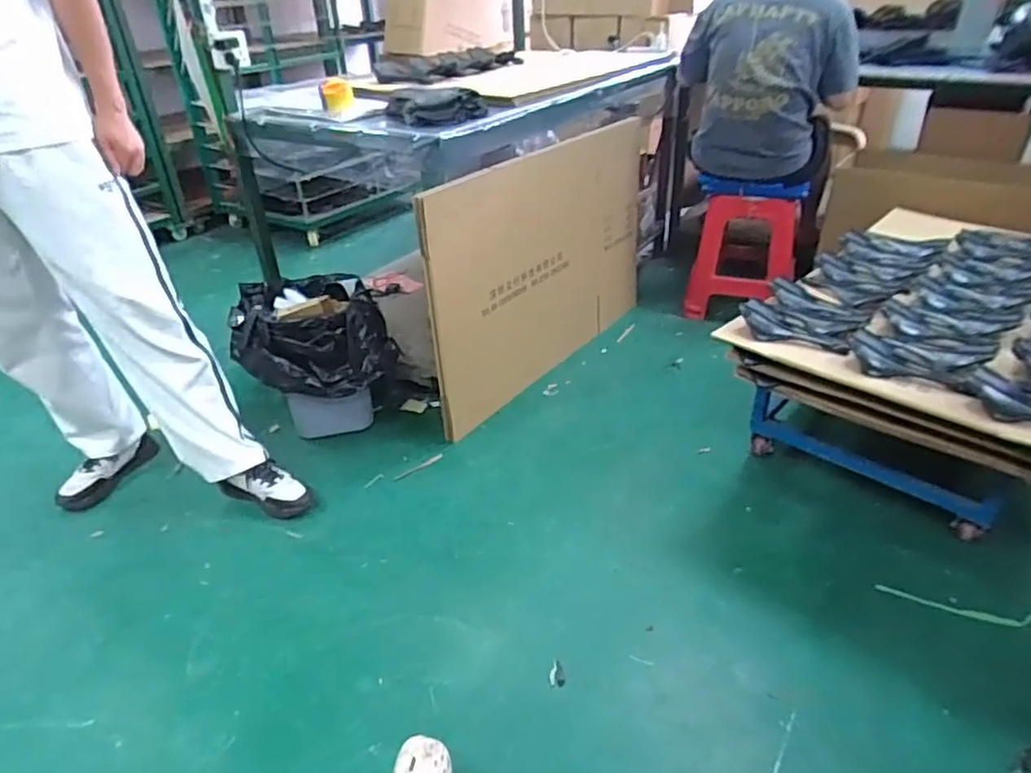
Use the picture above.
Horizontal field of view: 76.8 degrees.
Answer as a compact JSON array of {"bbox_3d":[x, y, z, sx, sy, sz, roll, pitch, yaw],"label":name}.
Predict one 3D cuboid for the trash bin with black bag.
[{"bbox_3d":[-0.536,-0.074,1.815,0.403,0.381,0.292,-7,33,-7],"label":"trash bin with black bag"}]

